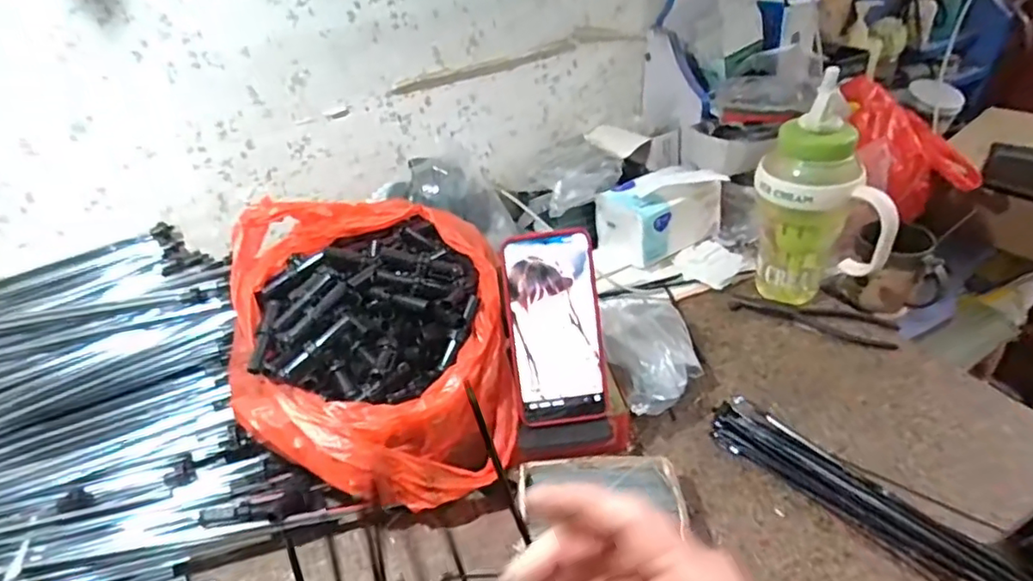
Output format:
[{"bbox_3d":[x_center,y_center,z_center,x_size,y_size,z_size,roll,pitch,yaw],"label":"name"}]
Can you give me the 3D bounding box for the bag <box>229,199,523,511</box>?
[{"bbox_3d":[-0.132,0.042,0.545,0.239,0.156,0.245,-9,37,-4],"label":"bag"}]

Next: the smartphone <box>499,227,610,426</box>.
[{"bbox_3d":[0.033,0.033,0.511,0.077,0.162,0.007,-8,6,-2],"label":"smartphone"}]

